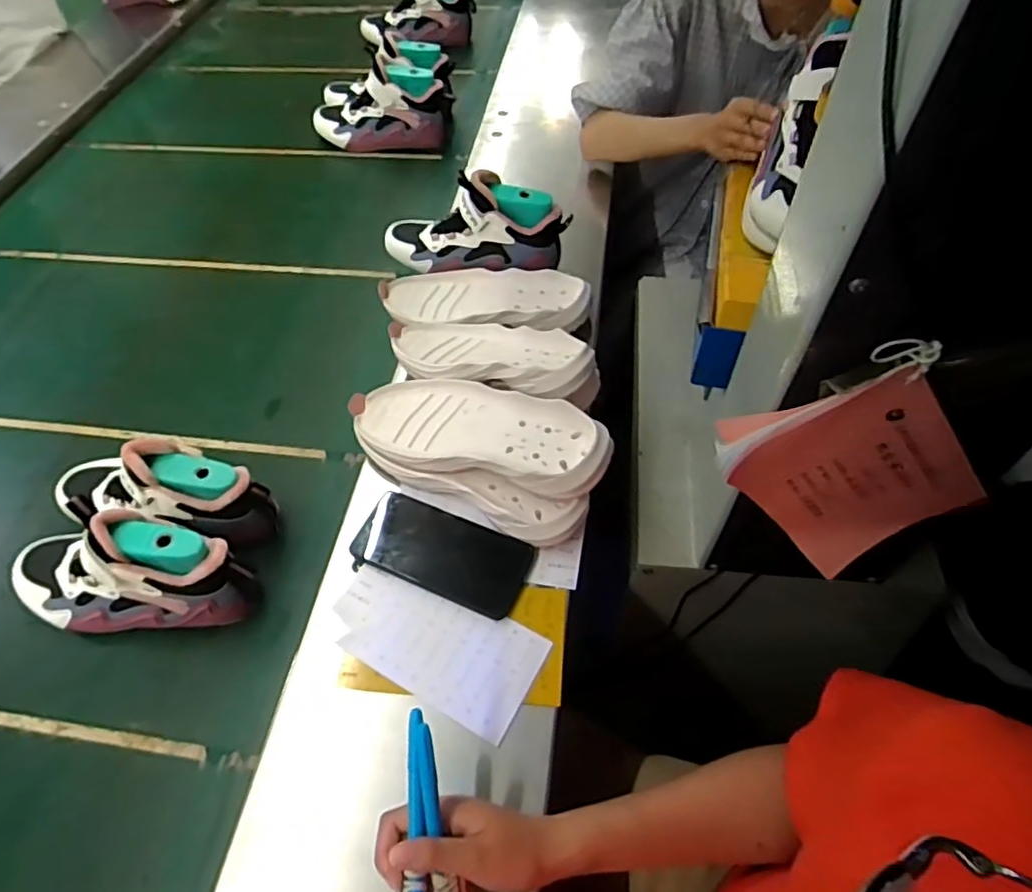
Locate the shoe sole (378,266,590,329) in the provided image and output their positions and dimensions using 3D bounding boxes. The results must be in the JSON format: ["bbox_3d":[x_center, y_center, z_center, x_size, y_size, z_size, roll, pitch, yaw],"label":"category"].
[{"bbox_3d":[-0.038,-0.184,0.746,0.251,0.036,0.109,5,55,5],"label":"shoe sole"}]

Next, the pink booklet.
[{"bbox_3d":[0.229,0.020,0.413,0.123,0.177,0.023,-30,38,30],"label":"pink booklet"}]

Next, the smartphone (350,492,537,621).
[{"bbox_3d":[-0.071,0.100,0.585,0.168,0.018,0.081,17,57,13],"label":"smartphone"}]

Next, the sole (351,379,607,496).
[{"bbox_3d":[-0.037,-0.013,0.608,0.268,0.048,0.099,12,55,25],"label":"sole"}]

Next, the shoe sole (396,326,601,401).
[{"bbox_3d":[-0.026,-0.102,0.659,0.230,0.032,0.087,13,55,27],"label":"shoe sole"}]

